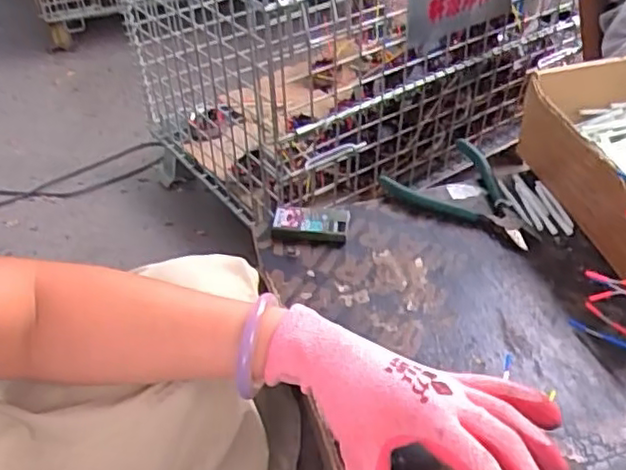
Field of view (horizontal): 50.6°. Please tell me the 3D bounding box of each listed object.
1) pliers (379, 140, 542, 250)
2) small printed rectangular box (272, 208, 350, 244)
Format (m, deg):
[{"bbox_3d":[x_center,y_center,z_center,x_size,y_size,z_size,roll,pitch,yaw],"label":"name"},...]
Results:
[{"bbox_3d":[0.152,-0.047,0.632,0.149,0.020,0.095,26,48,28],"label":"pliers"},{"bbox_3d":[-0.001,-0.010,0.597,0.066,0.017,0.034,5,42,8],"label":"small printed rectangular box"}]

